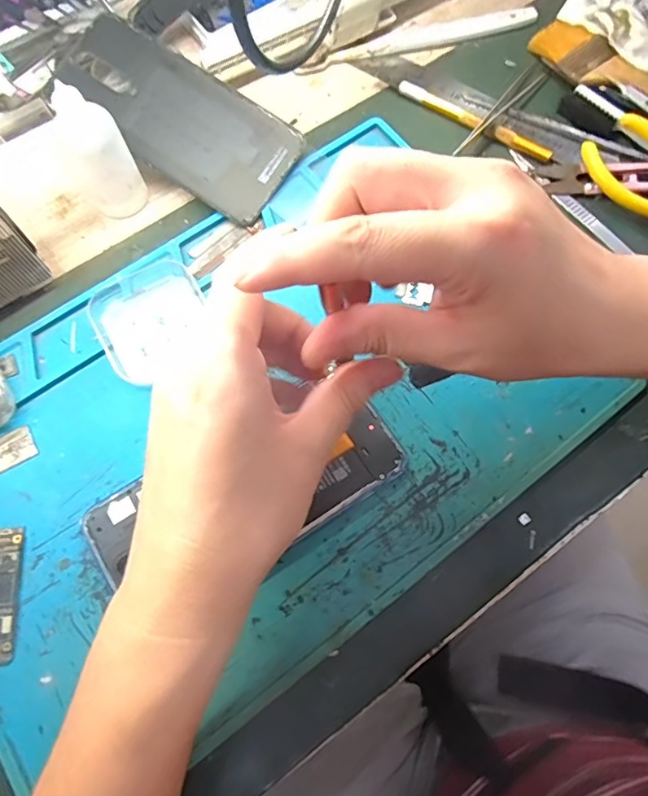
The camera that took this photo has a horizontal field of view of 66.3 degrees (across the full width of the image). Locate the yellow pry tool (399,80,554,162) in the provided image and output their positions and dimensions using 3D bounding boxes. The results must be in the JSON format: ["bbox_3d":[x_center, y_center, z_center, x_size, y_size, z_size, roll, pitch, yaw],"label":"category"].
[{"bbox_3d":[0.104,-0.193,0.346,0.115,0.008,0.012,30,75,9],"label":"yellow pry tool"}]

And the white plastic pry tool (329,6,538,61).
[{"bbox_3d":[0.081,-0.272,0.369,0.150,0.010,0.016,-11,73,-3],"label":"white plastic pry tool"}]

